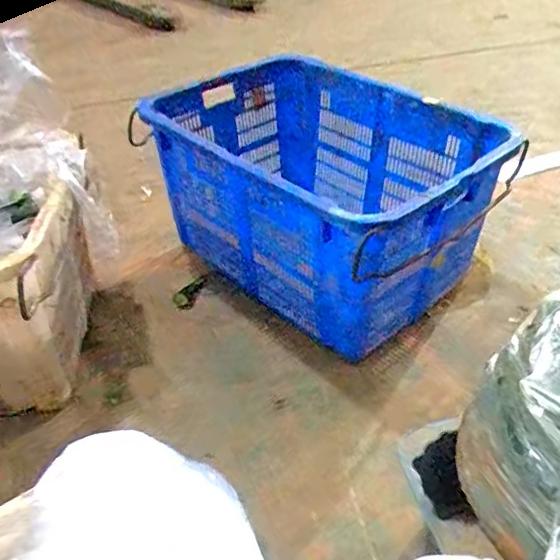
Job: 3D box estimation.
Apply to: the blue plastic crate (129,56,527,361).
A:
[{"bbox_3d":[0.076,-0.195,1.274,0.484,0.355,0.710,-31,47,-30],"label":"blue plastic crate"}]

